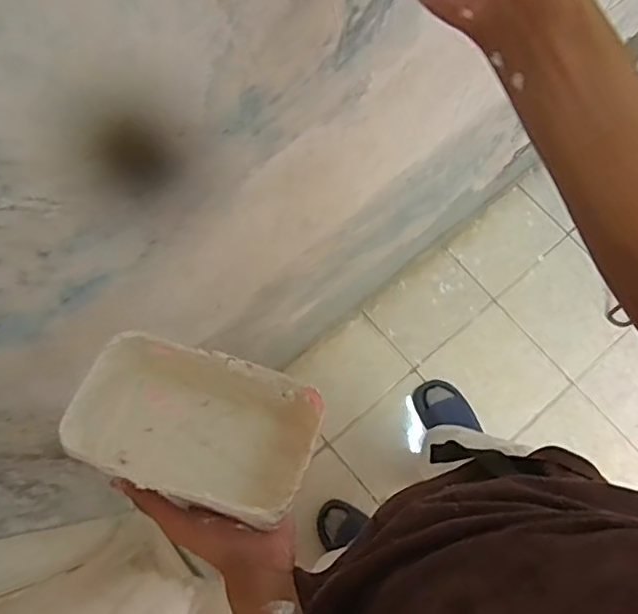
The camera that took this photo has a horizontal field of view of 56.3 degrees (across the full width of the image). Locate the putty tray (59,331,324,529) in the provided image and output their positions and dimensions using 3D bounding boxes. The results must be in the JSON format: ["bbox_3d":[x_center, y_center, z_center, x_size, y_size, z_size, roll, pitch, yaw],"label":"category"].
[{"bbox_3d":[-0.098,0.097,0.488,0.183,0.074,0.113,18,75,4],"label":"putty tray"}]

